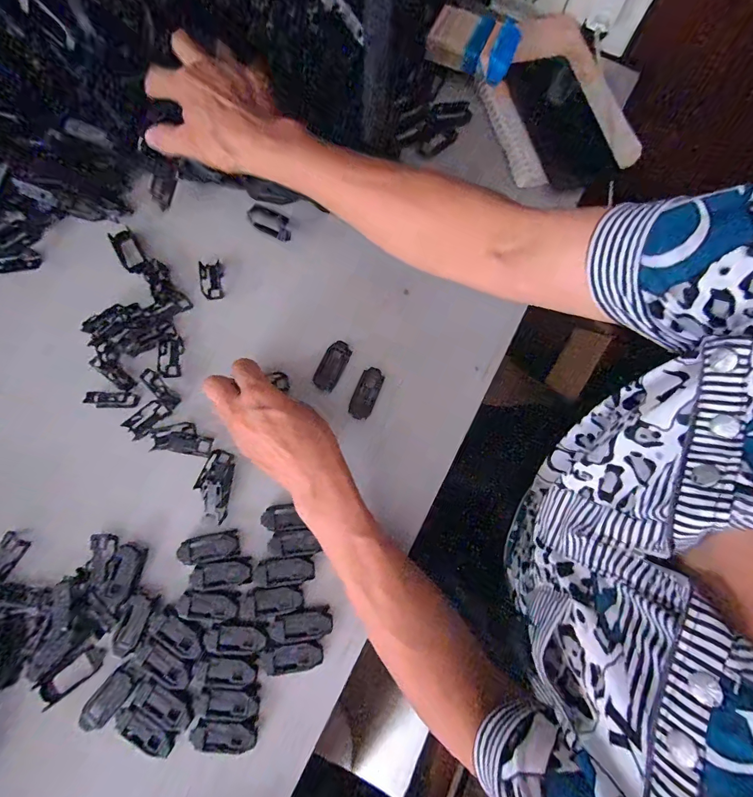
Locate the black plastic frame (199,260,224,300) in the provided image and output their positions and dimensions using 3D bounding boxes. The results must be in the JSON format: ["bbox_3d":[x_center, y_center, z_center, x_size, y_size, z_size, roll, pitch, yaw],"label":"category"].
[{"bbox_3d":[-0.166,-0.120,0.395,0.023,0.006,0.039,-7,78,-3],"label":"black plastic frame"}]

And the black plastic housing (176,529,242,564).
[{"bbox_3d":[-0.144,0.128,0.333,0.049,0.004,0.022,-10,78,-3],"label":"black plastic housing"}]

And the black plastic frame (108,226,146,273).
[{"bbox_3d":[-0.251,-0.150,0.393,0.023,0.004,0.049,-30,80,-7],"label":"black plastic frame"}]

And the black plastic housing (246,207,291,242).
[{"bbox_3d":[-0.105,-0.178,0.393,0.048,0.014,0.023,31,79,5],"label":"black plastic housing"}]

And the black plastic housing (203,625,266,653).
[{"bbox_3d":[-0.117,0.197,0.320,0.049,0.005,0.019,3,77,-1],"label":"black plastic housing"}]

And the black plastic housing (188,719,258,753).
[{"bbox_3d":[-0.118,0.262,0.303,0.049,0.007,0.023,7,77,0],"label":"black plastic housing"}]

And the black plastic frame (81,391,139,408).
[{"bbox_3d":[-0.241,0.001,0.356,0.041,0.005,0.015,3,77,-18],"label":"black plastic frame"}]

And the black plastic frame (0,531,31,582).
[{"bbox_3d":[-0.312,0.133,0.325,0.025,0.004,0.039,33,79,6],"label":"black plastic frame"}]

